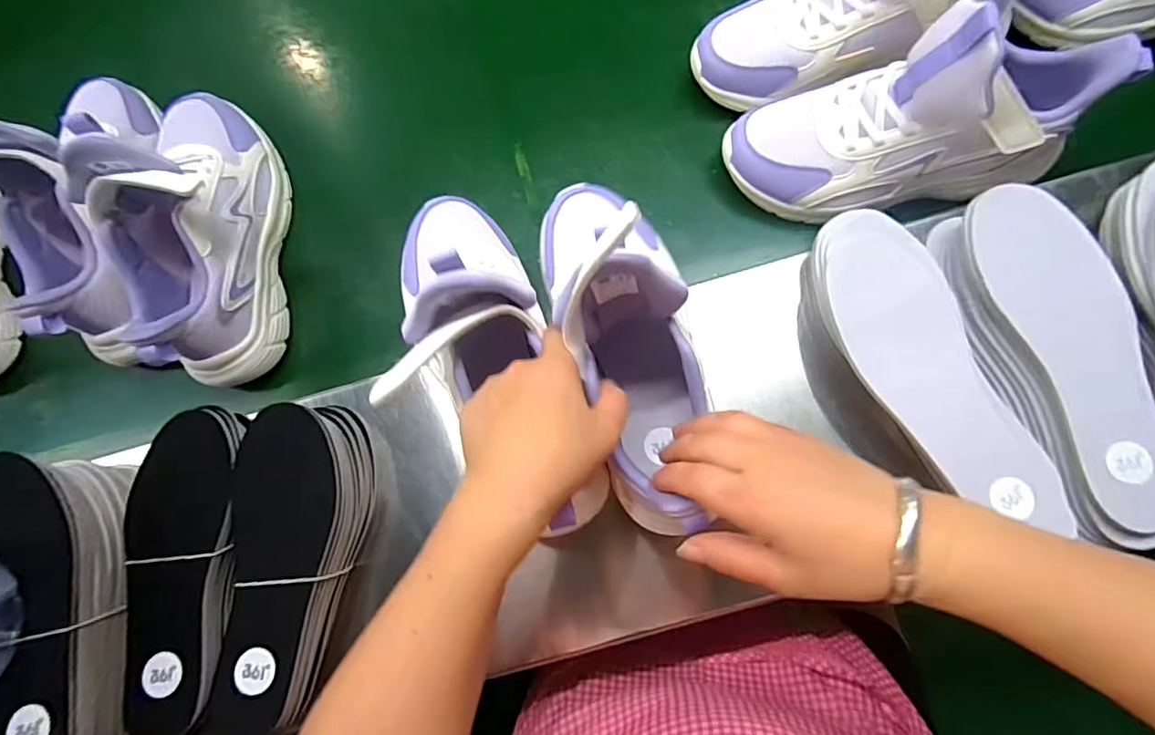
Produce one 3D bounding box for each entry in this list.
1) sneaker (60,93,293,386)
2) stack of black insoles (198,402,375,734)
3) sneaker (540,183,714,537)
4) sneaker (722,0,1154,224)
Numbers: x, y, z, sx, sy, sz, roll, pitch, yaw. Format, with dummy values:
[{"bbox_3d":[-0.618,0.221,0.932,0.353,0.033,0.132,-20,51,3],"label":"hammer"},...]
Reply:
[{"bbox_3d":[-0.306,-0.115,0.435,0.088,0.134,0.241,-11,81,2],"label":"sneaker"},{"bbox_3d":[-0.197,0.129,0.386,0.083,0.053,0.199,-3,81,3],"label":"stack of black insoles"},{"bbox_3d":[0.030,-0.022,0.366,0.084,0.141,0.235,-9,81,2],"label":"sneaker"},{"bbox_3d":[0.245,-0.176,0.401,0.247,0.148,0.094,-9,81,2],"label":"sneaker"}]

